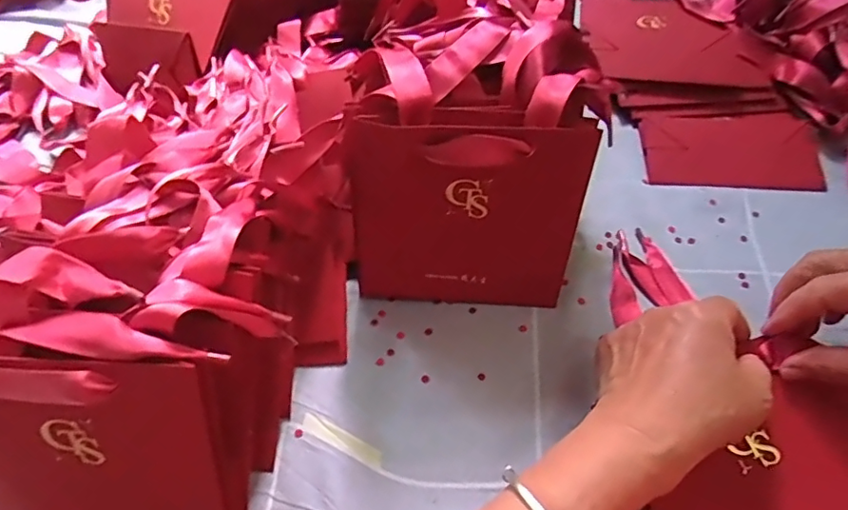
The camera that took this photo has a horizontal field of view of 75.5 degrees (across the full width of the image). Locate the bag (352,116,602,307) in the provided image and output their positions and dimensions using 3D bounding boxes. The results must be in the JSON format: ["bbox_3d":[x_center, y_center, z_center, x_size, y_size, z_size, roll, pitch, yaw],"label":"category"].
[{"bbox_3d":[0.029,-0.021,0.348,0.141,0.140,0.037,0,54,4],"label":"bag"}]

